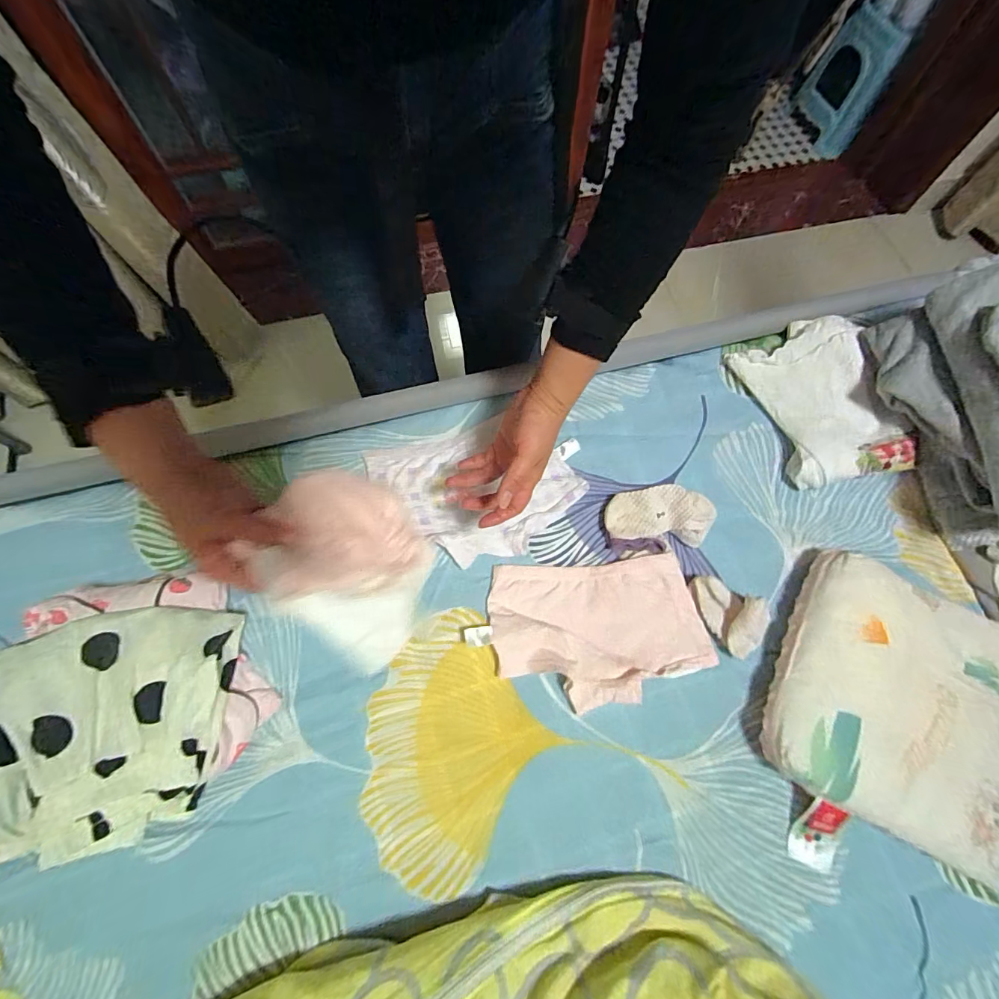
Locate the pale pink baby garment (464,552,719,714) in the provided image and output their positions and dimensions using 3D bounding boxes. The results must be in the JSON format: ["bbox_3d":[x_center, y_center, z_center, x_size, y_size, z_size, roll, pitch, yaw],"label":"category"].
[{"bbox_3d":[0.104,0.149,0.514,0.257,0.035,0.152,-3,71,-3],"label":"pale pink baby garment"}]

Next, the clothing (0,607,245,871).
[{"bbox_3d":[-0.365,0.212,0.434,0.185,0.090,0.205,0,69,-2],"label":"clothing"}]

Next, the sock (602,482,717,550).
[{"bbox_3d":[0.194,0.016,0.543,0.120,0.037,0.063,5,71,0],"label":"sock"}]

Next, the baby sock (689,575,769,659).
[{"bbox_3d":[0.264,0.127,0.515,0.059,0.044,0.093,-39,76,-14],"label":"baby sock"}]

